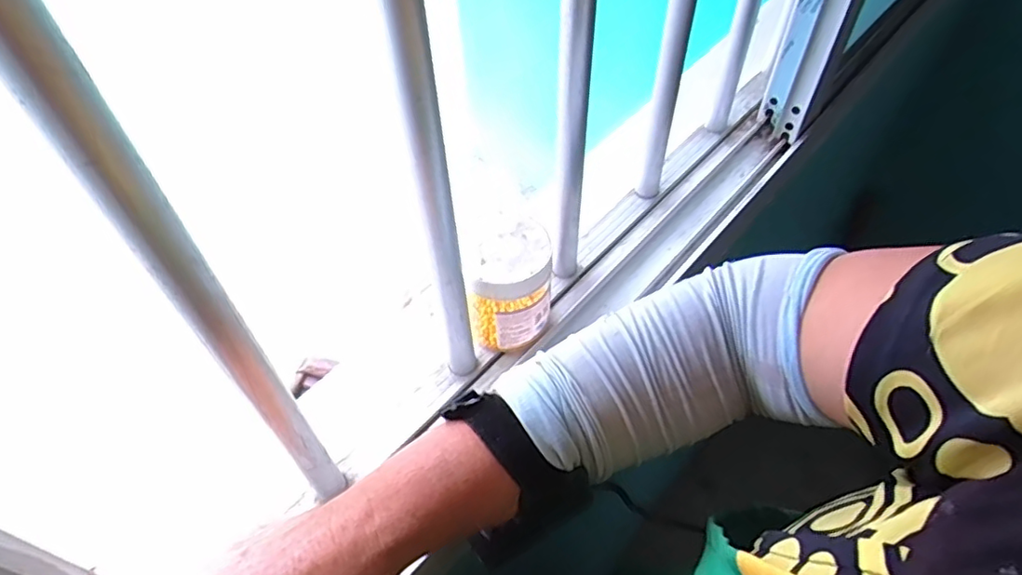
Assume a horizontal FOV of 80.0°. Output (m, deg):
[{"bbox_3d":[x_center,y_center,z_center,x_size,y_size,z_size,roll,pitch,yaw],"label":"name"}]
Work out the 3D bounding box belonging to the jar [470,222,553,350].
[{"bbox_3d":[0.001,0.002,0.412,0.060,0.081,0.050,-10,51,-4],"label":"jar"}]

